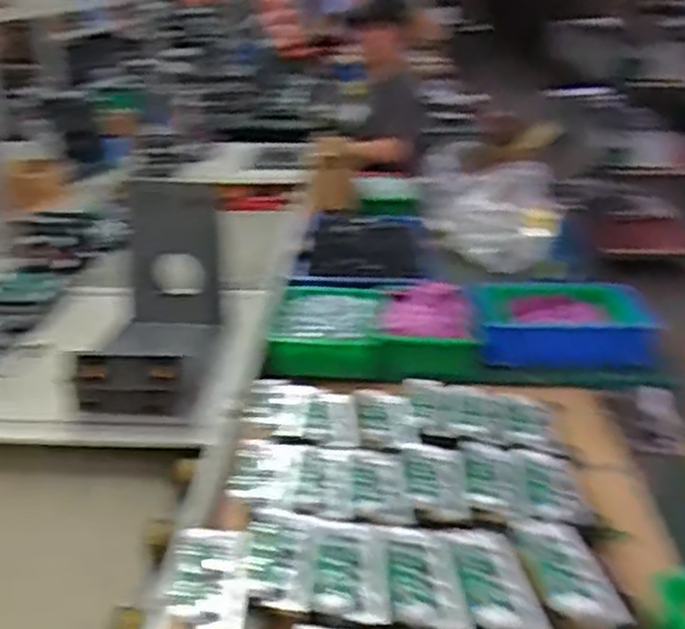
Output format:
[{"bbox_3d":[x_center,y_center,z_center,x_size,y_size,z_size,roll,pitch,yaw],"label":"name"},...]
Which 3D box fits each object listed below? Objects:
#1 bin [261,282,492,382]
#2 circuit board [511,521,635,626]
[{"bbox_3d":[0.050,0.021,1.430,0.370,0.098,0.284,-1,25,-5],"label":"bin"},{"bbox_3d":[0.206,0.233,0.713,0.074,0.029,0.132,0,25,-3],"label":"circuit board"}]

